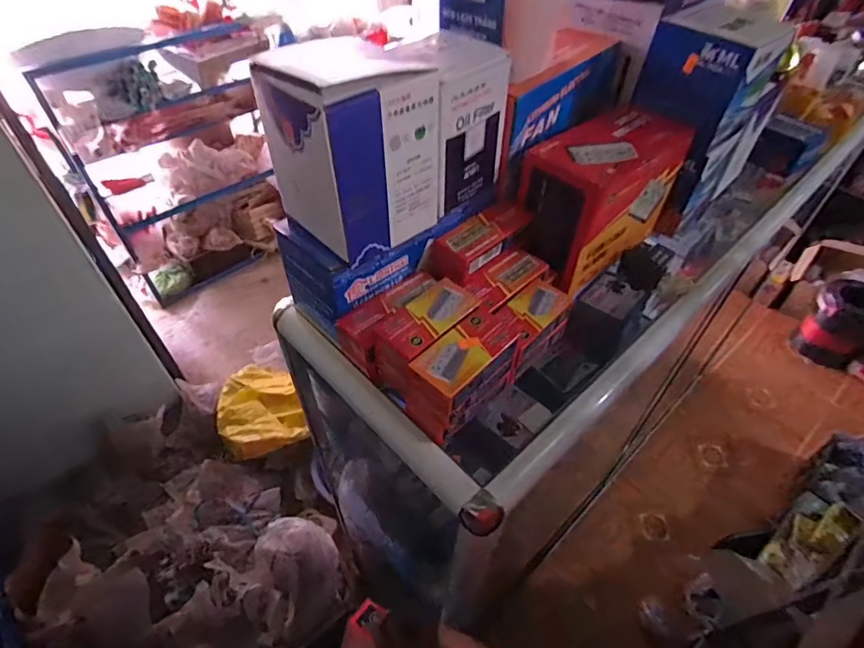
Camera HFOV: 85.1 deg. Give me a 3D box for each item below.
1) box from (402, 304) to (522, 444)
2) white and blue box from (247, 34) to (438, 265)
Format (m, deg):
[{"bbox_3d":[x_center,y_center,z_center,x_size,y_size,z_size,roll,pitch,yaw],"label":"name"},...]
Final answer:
[{"bbox_3d":[0.034,0.050,0.489,0.115,0.093,0.061,-34,56,-29],"label":"box"},{"bbox_3d":[-0.074,-0.169,0.454,0.131,0.170,0.100,-35,56,-29],"label":"white and blue box"}]

